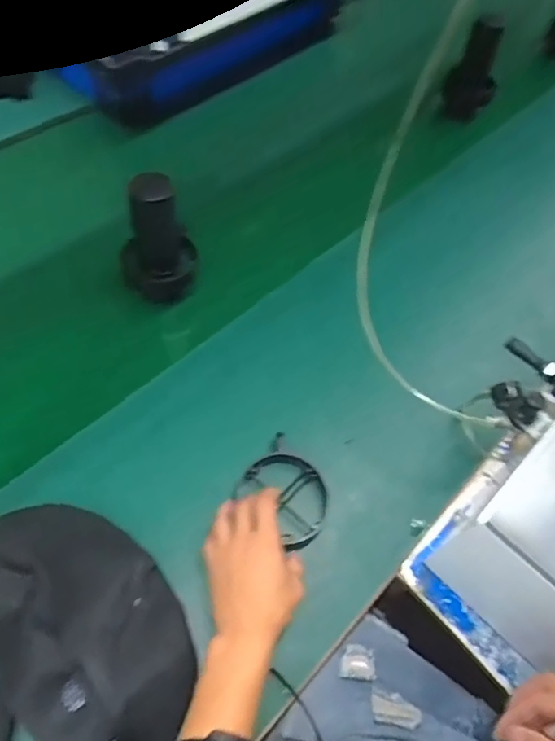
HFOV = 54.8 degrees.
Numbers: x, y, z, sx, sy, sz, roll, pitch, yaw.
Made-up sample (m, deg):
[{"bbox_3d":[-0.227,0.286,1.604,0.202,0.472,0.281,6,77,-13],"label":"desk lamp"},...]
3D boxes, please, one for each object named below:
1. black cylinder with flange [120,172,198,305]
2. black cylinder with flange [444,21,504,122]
[{"bbox_3d":[-0.147,-0.165,0.645,0.088,0.141,0.095,-6,59,-10],"label":"black cylinder with flange"},{"bbox_3d":[0.357,-0.544,0.967,0.088,0.148,0.084,10,57,3],"label":"black cylinder with flange"}]

